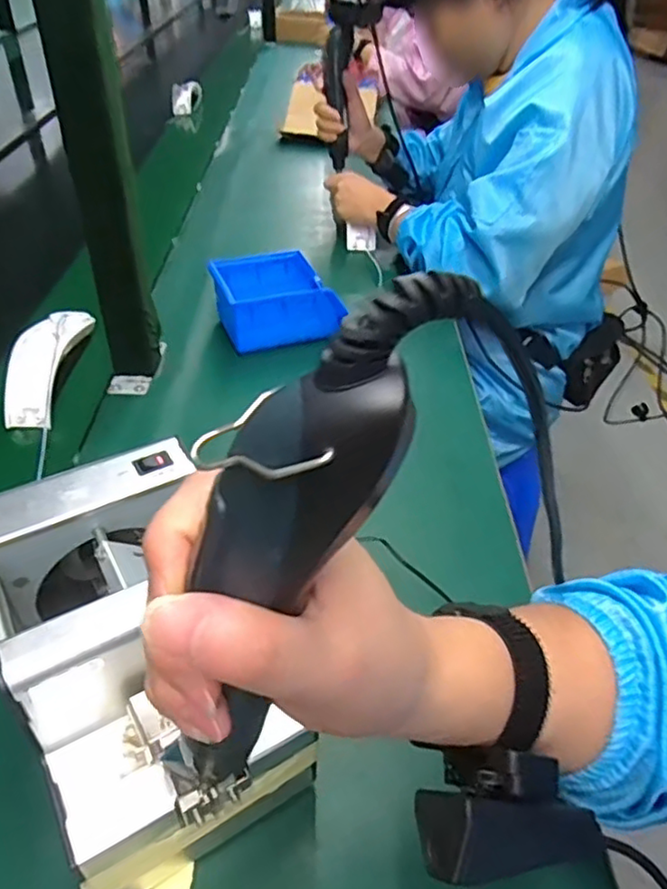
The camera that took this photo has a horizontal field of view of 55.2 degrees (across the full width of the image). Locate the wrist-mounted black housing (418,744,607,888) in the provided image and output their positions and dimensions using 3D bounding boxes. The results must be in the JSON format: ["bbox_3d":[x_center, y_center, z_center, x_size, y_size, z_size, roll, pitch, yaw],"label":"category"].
[{"bbox_3d":[0.068,0.143,0.251,0.070,0.025,0.039,-7,41,-12],"label":"wrist-mounted black housing"}]

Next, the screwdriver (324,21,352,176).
[{"bbox_3d":[0.007,-0.529,0.983,0.040,0.187,0.052,-3,40,-7],"label":"screwdriver"}]

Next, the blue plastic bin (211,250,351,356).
[{"bbox_3d":[-0.071,-0.170,0.753,0.141,0.070,0.110,-12,42,-17],"label":"blue plastic bin"}]

